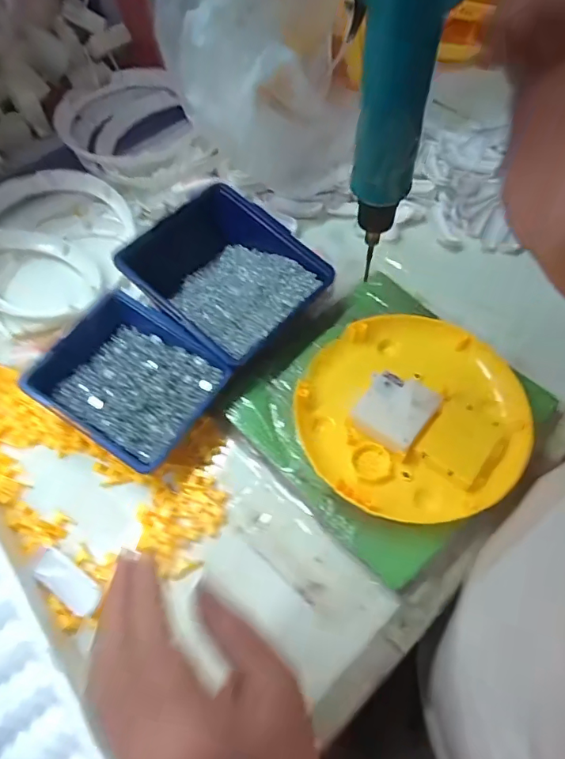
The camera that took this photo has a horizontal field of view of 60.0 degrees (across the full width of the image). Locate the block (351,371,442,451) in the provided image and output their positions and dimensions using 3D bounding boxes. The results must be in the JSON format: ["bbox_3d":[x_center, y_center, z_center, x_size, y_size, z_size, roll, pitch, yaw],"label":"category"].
[{"bbox_3d":[0.093,0.027,0.406,0.054,0.024,0.058,31,65,19],"label":"block"}]

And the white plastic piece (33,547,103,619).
[{"bbox_3d":[-0.158,0.150,0.362,0.057,0.009,0.023,37,42,12],"label":"white plastic piece"}]

